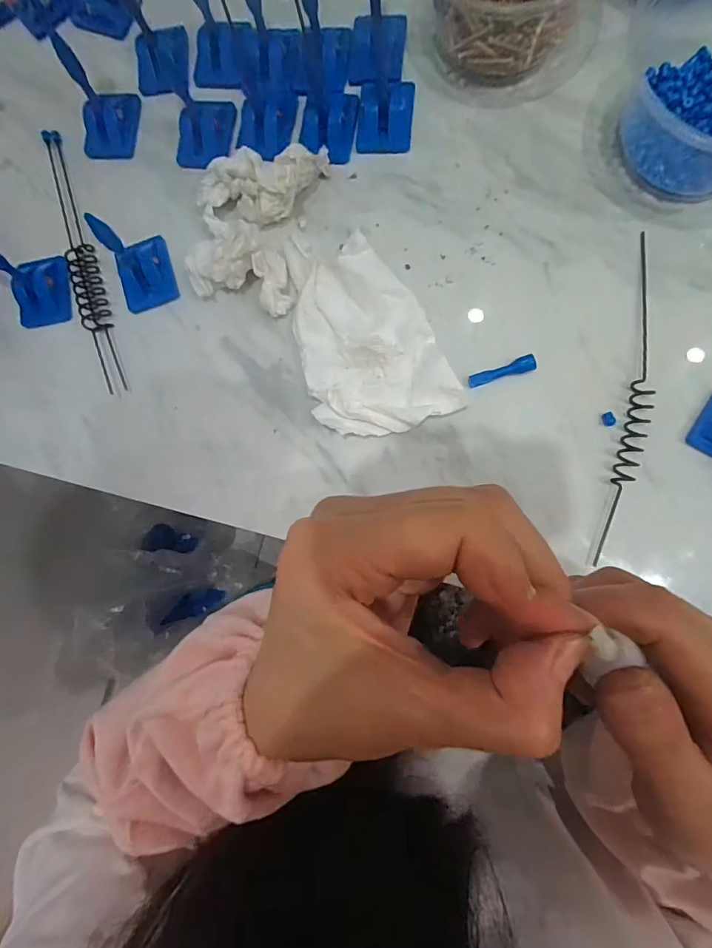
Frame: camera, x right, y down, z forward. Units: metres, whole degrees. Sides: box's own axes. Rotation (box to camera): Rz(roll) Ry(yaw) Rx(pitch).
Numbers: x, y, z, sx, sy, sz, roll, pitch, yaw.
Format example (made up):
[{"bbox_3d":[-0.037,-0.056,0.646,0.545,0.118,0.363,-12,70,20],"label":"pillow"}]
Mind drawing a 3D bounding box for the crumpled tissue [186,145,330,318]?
[{"bbox_3d":[-0.061,-0.147,0.275,0.074,0.029,0.093,3,86,7],"label":"crumpled tissue"}]

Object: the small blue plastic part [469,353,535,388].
[{"bbox_3d":[0.084,-0.058,0.262,0.037,0.007,0.009,-18,84,5],"label":"small blue plastic part"}]

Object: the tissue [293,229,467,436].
[{"bbox_3d":[0.005,-0.075,0.267,0.076,0.020,0.108,-23,83,4],"label":"tissue"}]

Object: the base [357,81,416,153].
[{"bbox_3d":[0.019,-0.222,0.283,0.033,0.006,0.042,6,86,7],"label":"base"}]

